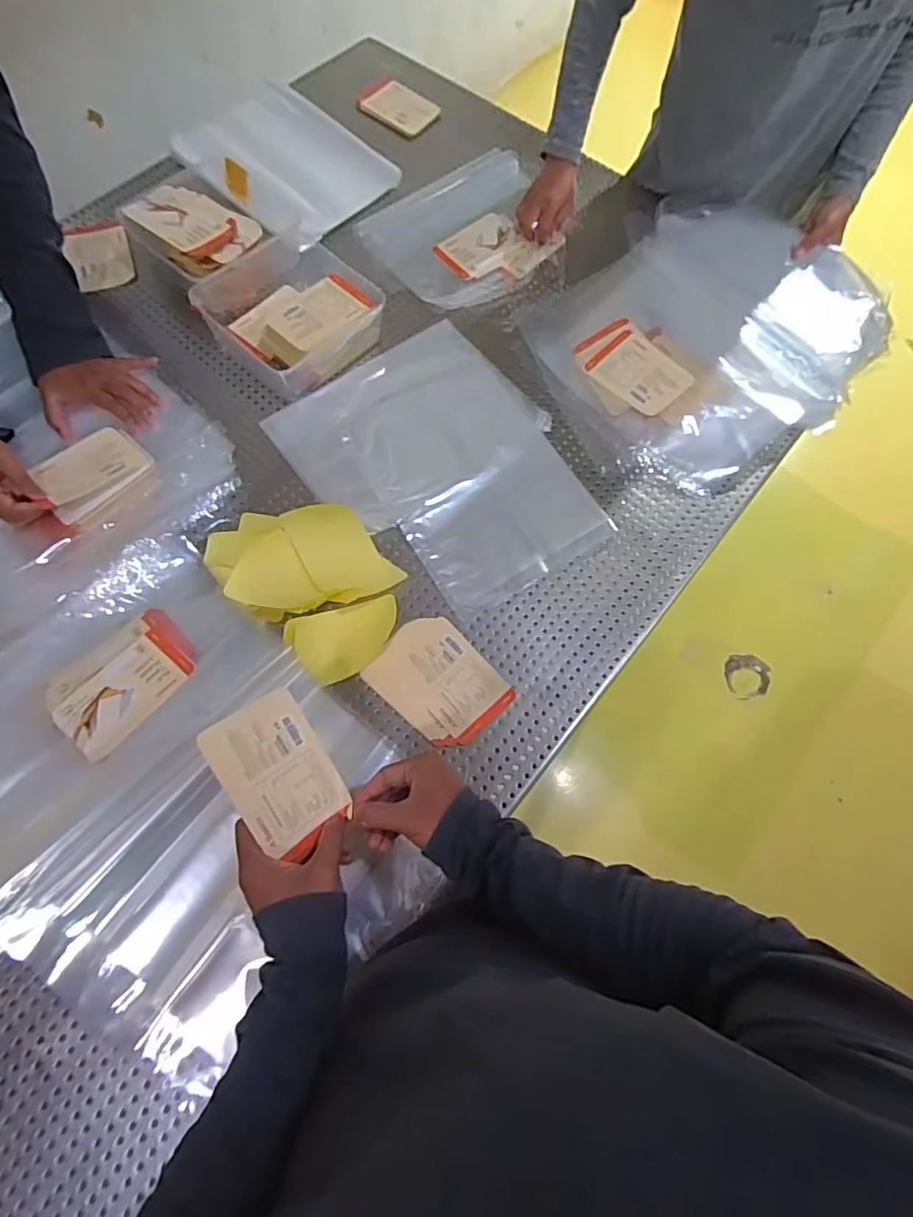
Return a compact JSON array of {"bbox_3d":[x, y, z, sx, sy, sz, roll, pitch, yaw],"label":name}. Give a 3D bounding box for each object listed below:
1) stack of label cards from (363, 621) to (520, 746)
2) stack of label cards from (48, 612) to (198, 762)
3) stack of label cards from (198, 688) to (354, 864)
[{"bbox_3d":[-0.019,0.082,0.638,0.143,0.009,0.110,43,75,13],"label":"stack of label cards"},{"bbox_3d":[-0.354,0.073,0.601,0.110,0.014,0.145,38,73,11],"label":"stack of label cards"},{"bbox_3d":[-0.144,0.136,0.466,0.081,0.006,0.120,-31,93,-40],"label":"stack of label cards"}]

